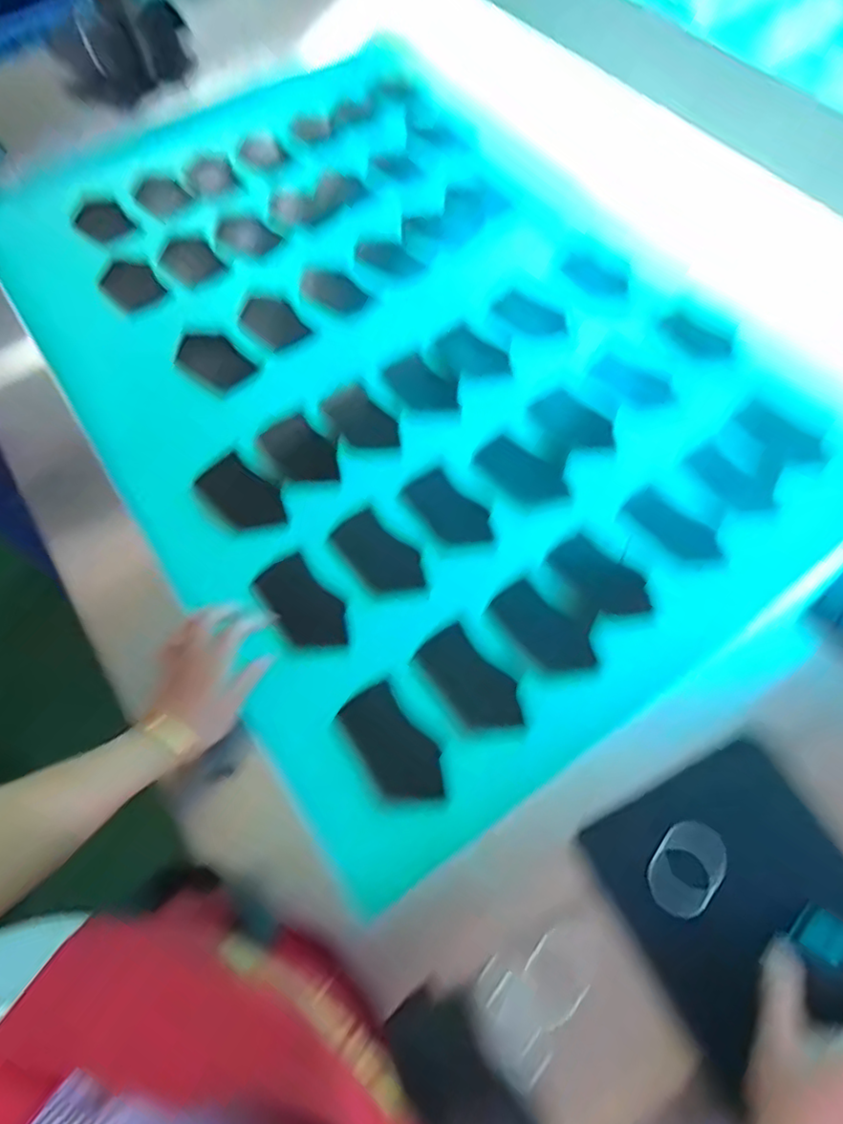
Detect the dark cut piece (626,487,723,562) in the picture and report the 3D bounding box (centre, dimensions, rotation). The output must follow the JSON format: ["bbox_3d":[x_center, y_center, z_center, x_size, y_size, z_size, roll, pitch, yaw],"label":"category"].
[{"bbox_3d":[0.288,-0.039,0.710,0.051,0.004,0.115,-38,61,-16],"label":"dark cut piece"}]

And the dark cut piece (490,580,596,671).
[{"bbox_3d":[0.129,0.071,0.658,0.059,0.008,0.116,-39,68,-16],"label":"dark cut piece"}]

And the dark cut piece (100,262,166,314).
[{"bbox_3d":[-0.430,-0.410,0.916,0.071,0.010,0.110,-40,68,-16],"label":"dark cut piece"}]

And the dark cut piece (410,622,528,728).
[{"bbox_3d":[0.050,0.123,0.639,0.064,0.007,0.121,-38,67,-15],"label":"dark cut piece"}]

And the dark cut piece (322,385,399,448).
[{"bbox_3d":[-0.076,-0.181,0.796,0.064,0.013,0.105,-39,68,-16],"label":"dark cut piece"}]

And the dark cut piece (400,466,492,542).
[{"bbox_3d":[0.032,-0.061,0.726,0.061,0.004,0.116,-39,68,-16],"label":"dark cut piece"}]

